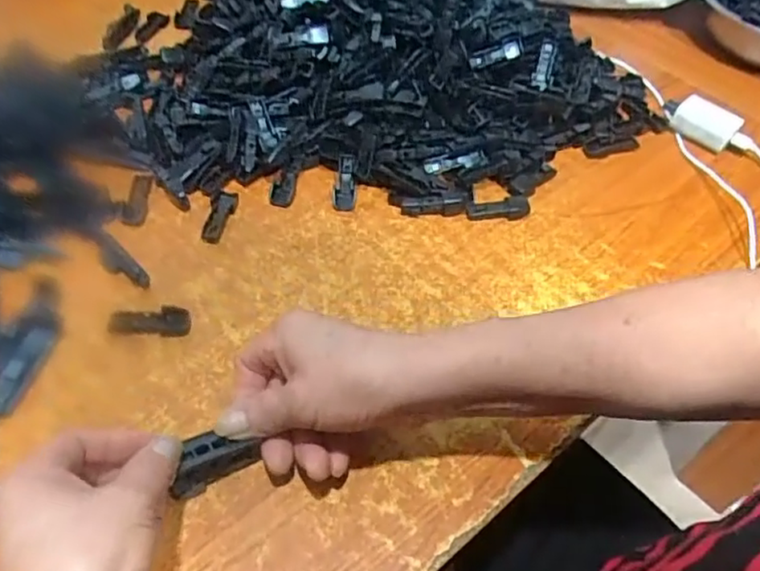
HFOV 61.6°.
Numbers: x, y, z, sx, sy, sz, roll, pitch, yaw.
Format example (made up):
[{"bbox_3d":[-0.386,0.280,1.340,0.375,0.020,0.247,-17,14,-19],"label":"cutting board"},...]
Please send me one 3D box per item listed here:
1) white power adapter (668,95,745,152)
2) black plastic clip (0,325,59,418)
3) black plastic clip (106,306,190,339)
[{"bbox_3d":[0.299,-0.148,0.587,0.028,0.032,0.052,-36,63,-29],"label":"white power adapter"},{"bbox_3d":[-0.222,0.051,0.394,0.020,0.006,0.065,13,51,5],"label":"black plastic clip"},{"bbox_3d":[-0.153,0.023,0.423,0.052,0.008,0.020,1,52,-5],"label":"black plastic clip"}]

